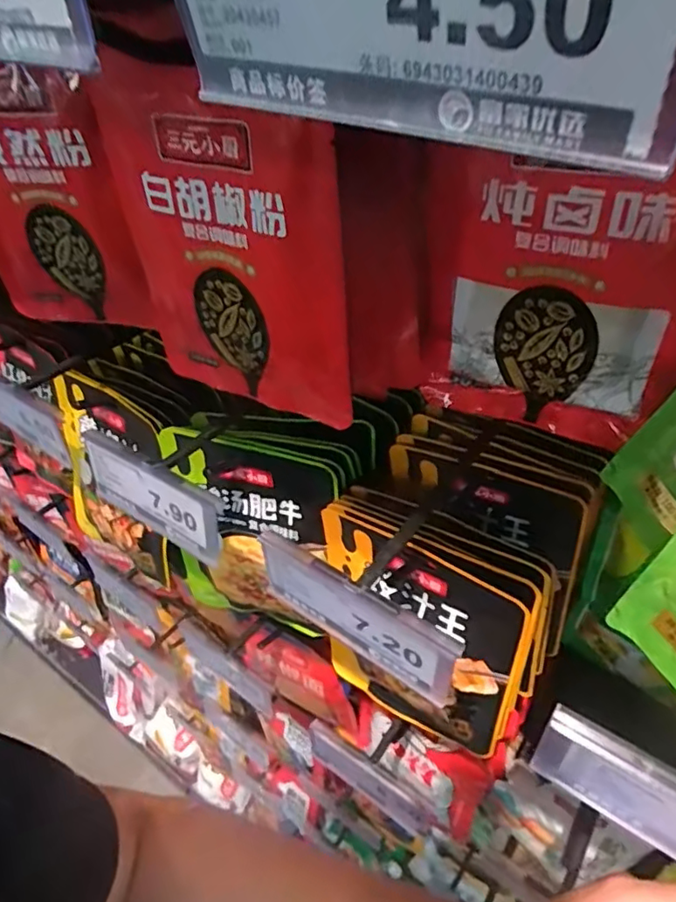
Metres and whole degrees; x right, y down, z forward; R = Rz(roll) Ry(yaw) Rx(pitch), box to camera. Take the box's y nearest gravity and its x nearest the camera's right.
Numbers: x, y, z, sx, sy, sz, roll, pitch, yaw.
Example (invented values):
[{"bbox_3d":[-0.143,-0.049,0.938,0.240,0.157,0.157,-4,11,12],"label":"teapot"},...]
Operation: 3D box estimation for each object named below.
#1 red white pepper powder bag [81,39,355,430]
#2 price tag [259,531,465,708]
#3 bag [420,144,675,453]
[{"bbox_3d":[-0.052,-0.086,0.261,0.125,0.150,0.022,21,51,24],"label":"red white pepper powder bag"},{"bbox_3d":[0.005,0.073,0.257,0.101,0.044,0.010,25,53,27],"label":"price tag"},{"bbox_3d":[0.091,-0.073,0.230,0.113,0.155,0.015,19,50,23],"label":"bag"}]

